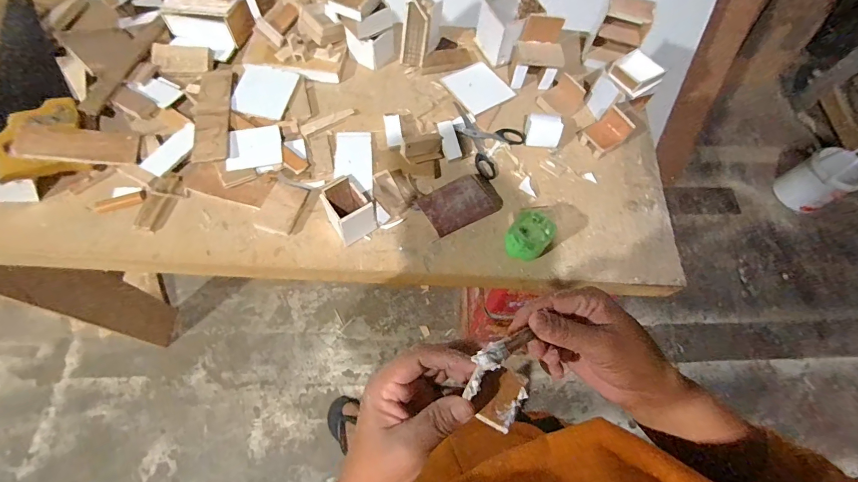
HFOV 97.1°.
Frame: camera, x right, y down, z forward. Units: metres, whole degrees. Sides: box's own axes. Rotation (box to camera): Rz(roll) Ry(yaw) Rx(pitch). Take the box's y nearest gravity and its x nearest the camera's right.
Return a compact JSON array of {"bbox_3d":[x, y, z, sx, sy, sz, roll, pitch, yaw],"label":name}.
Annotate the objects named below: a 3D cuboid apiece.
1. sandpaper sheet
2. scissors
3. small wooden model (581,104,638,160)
[{"bbox_3d":[0.052,-0.059,0.578,0.124,0.024,0.068,-26,69,-13],"label":"sandpaper sheet"},{"bbox_3d":[0.081,-0.178,0.650,0.135,0.015,0.118,37,70,13],"label":"scissors"},{"bbox_3d":[0.300,-0.183,0.640,0.059,0.053,0.056,-34,71,-16],"label":"small wooden model"}]

